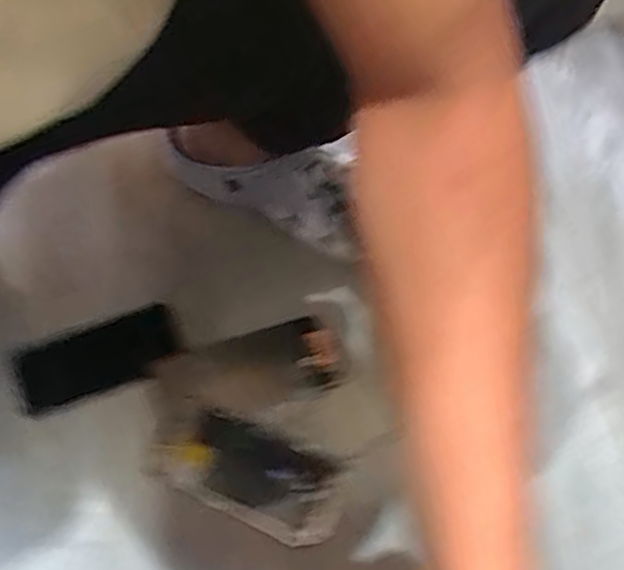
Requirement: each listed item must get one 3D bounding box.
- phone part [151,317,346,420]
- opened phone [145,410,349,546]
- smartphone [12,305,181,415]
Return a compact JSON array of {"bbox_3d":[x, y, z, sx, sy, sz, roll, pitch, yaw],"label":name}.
[{"bbox_3d":[-0.058,0.077,0.612,0.160,0.013,0.071,-14,61,-9],"label":"phone part"},{"bbox_3d":[-0.051,0.159,0.577,0.155,0.009,0.074,23,62,12],"label":"opened phone"},{"bbox_3d":[-0.193,0.066,0.621,0.139,0.009,0.065,-21,63,-13],"label":"smartphone"}]

